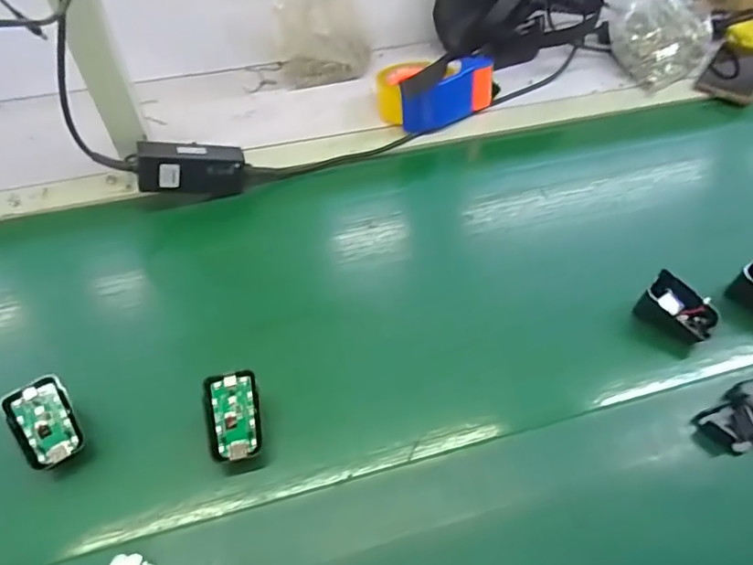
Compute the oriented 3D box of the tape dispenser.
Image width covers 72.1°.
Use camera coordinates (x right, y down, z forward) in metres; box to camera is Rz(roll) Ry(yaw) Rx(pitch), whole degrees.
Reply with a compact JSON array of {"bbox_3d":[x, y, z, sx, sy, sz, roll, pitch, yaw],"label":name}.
[{"bbox_3d":[0.084,-0.277,0.719,0.166,0.070,0.111,-21,52,-18],"label":"tape dispenser"}]

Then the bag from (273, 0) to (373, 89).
[{"bbox_3d":[-0.077,-0.375,0.751,0.151,0.160,0.066,-10,50,-9],"label":"bag"}]

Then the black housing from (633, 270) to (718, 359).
[{"bbox_3d":[0.281,0.029,0.485,0.050,0.038,0.065,-36,58,-27],"label":"black housing"}]

